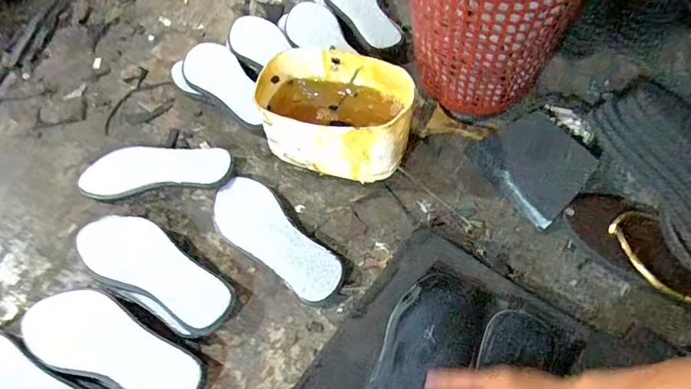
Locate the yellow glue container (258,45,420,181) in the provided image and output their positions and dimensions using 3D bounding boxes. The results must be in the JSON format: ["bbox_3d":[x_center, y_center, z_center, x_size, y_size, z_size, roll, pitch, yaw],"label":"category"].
[{"bbox_3d":[-0.015,-0.107,0.606,0.208,0.113,0.132,20,67,12],"label":"yellow glue container"}]

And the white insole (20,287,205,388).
[{"bbox_3d":[-0.274,0.182,0.522,0.235,0.041,0.089,19,62,13],"label":"white insole"}]

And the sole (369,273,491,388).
[{"bbox_3d":[0.072,0.195,0.462,0.091,0.022,0.250,24,63,17],"label":"sole"}]

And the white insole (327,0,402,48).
[{"bbox_3d":[0.030,-0.331,0.778,0.079,0.017,0.200,-24,69,-13],"label":"white insole"}]

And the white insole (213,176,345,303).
[{"bbox_3d":[-0.098,0.061,0.590,0.217,0.030,0.082,38,68,23],"label":"white insole"}]

